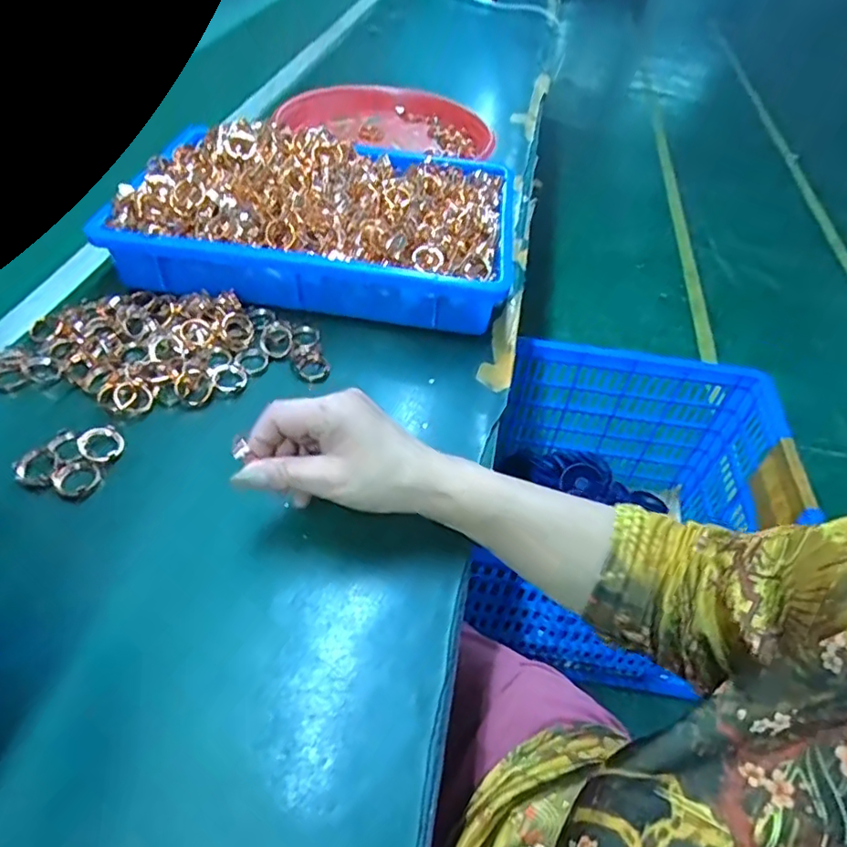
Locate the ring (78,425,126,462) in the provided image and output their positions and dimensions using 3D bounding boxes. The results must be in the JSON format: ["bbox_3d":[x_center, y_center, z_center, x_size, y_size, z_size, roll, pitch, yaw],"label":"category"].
[{"bbox_3d":[-0.231,0.016,0.410,0.028,0.008,0.029,-4,59,-14],"label":"ring"}]

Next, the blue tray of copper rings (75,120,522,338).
[{"bbox_3d":[-0.093,-0.204,0.561,0.348,0.097,0.219,7,48,1],"label":"blue tray of copper rings"}]

